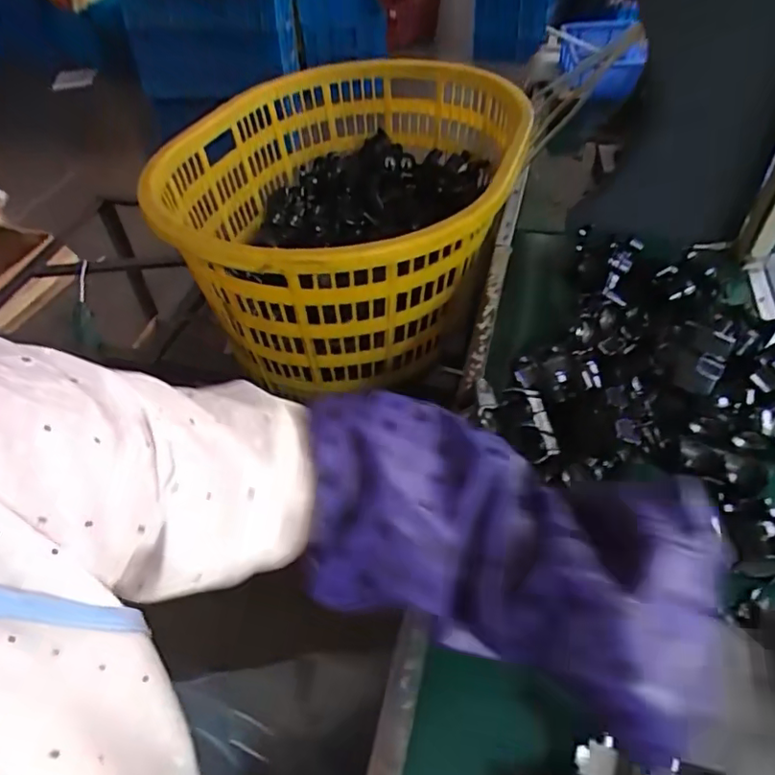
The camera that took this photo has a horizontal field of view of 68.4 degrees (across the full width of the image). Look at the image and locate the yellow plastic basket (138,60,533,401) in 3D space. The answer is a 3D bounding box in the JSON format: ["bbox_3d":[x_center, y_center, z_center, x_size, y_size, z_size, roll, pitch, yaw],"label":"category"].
[{"bbox_3d":[-0.057,-0.306,0.895,0.497,0.232,0.681,6,48,10],"label":"yellow plastic basket"}]

